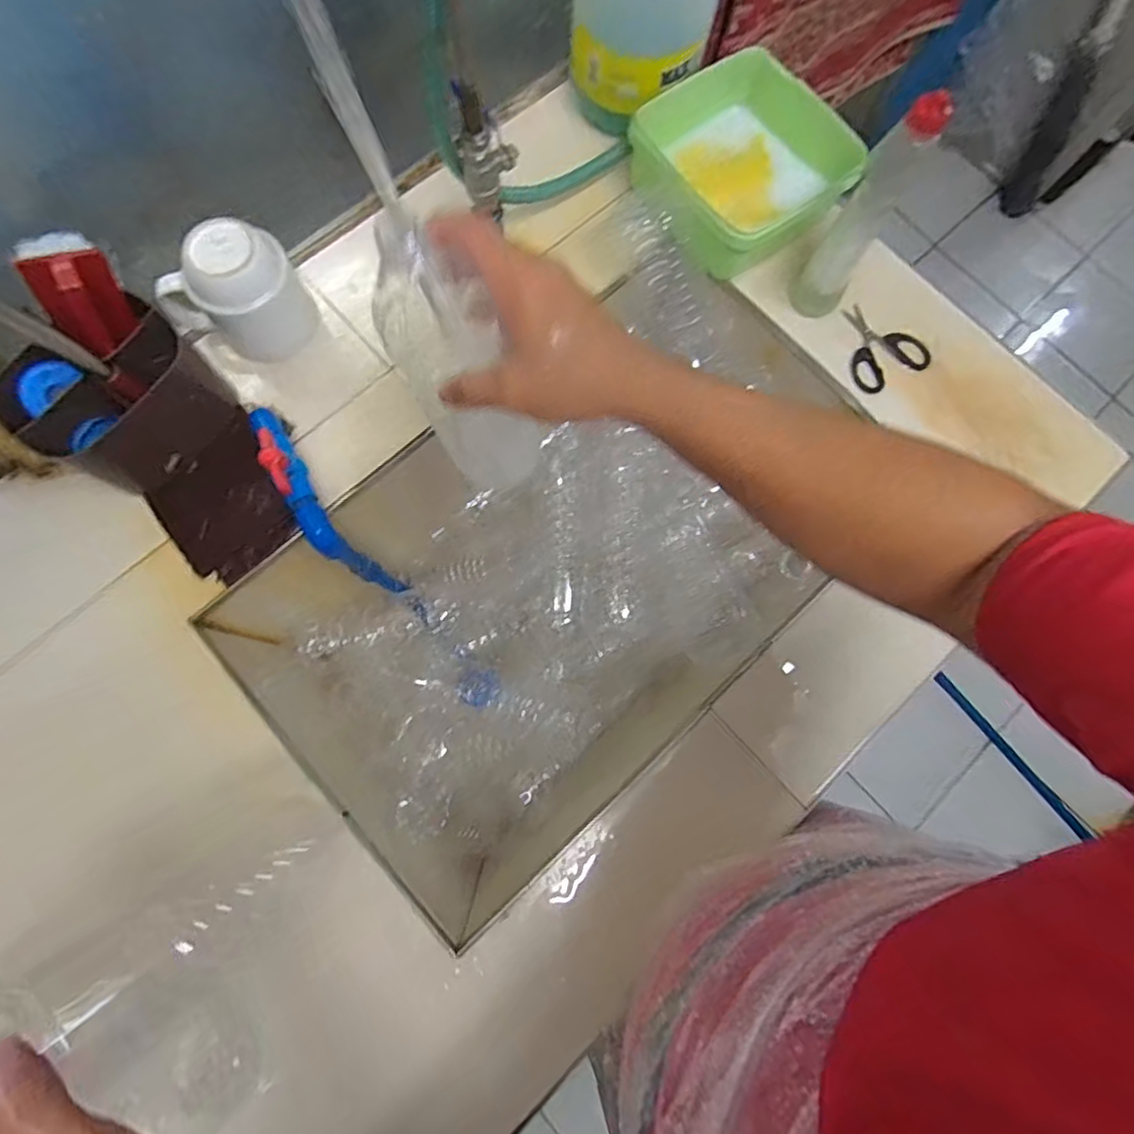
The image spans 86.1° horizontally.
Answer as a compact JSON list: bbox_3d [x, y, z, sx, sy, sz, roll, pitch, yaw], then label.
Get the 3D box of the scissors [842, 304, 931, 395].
[{"bbox_3d":[0.335,-0.242,0.661,0.088,0.008,0.096,-28,79,-8],"label":"scissors"}]

